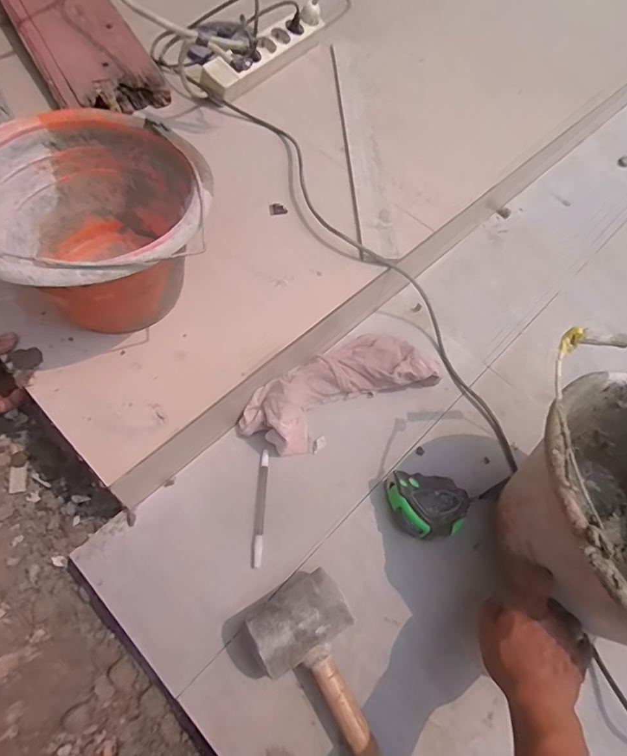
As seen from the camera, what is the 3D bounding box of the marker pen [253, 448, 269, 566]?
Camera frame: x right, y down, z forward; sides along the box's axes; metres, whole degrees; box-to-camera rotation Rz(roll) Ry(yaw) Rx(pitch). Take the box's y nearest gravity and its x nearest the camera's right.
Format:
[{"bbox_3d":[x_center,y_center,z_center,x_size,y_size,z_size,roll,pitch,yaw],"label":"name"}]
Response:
[{"bbox_3d":[-0.067,0.163,0.579,0.011,0.014,0.144,3,62,-2],"label":"marker pen"}]

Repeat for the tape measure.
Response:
[{"bbox_3d":[0.143,0.165,0.577,0.098,0.046,0.076,8,62,0],"label":"tape measure"}]

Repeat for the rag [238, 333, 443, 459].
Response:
[{"bbox_3d":[0.030,0.011,0.633,0.274,0.080,0.112,-28,67,-17],"label":"rag"}]

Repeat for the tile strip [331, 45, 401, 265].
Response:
[{"bbox_3d":[0.082,-0.412,0.791,0.055,0.016,0.559,-2,62,-5],"label":"tile strip"}]

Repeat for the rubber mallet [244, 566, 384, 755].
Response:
[{"bbox_3d":[0.045,0.359,0.450,0.105,0.068,0.314,-27,67,-17],"label":"rubber mallet"}]

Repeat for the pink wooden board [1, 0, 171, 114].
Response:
[{"bbox_3d":[-0.412,-0.604,0.811,0.177,0.034,0.373,-28,78,-19],"label":"pink wooden board"}]

